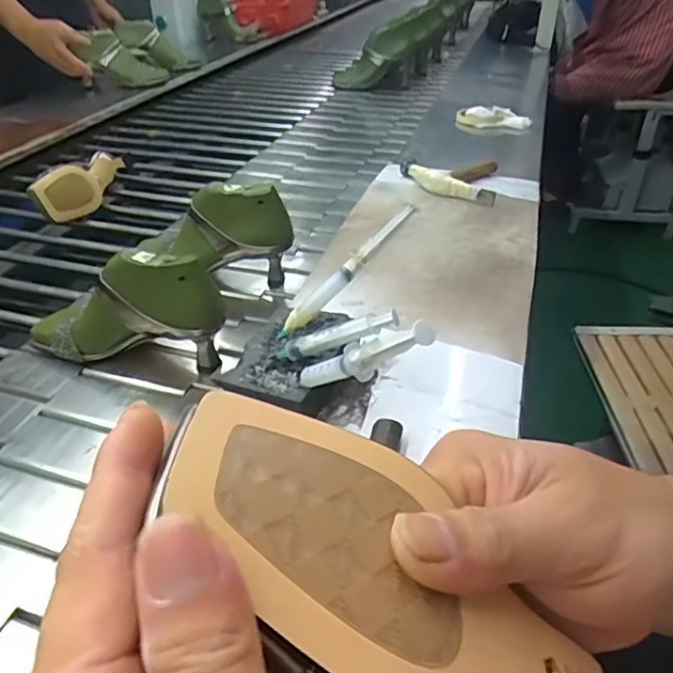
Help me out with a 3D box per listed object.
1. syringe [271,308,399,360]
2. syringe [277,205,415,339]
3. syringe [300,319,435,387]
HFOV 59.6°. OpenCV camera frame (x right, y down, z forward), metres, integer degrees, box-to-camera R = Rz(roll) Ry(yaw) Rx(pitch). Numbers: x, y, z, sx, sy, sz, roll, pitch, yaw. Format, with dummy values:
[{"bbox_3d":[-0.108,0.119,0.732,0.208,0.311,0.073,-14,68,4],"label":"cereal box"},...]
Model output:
[{"bbox_3d":[-0.002,0.000,0.484,0.112,0.022,0.015,-19,29,23],"label":"syringe"},{"bbox_3d":[0.008,-0.059,0.531,0.163,0.021,0.012,-45,48,-4],"label":"syringe"},{"bbox_3d":[0.014,0.018,0.408,0.012,0.025,0.154,-28,1,-34],"label":"syringe"}]

